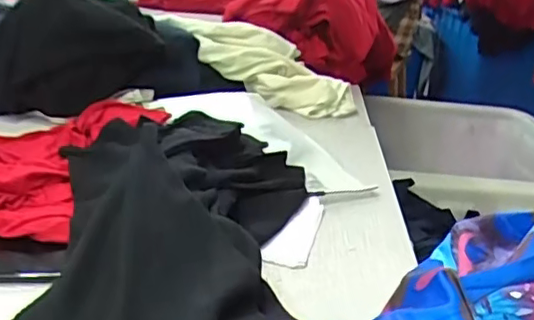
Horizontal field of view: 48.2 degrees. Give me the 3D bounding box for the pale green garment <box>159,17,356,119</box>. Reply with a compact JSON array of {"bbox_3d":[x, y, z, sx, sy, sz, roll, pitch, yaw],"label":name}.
[{"bbox_3d":[-0.001,-0.202,1.255,0.406,0.113,0.167,25,17,-18],"label":"pale green garment"}]

